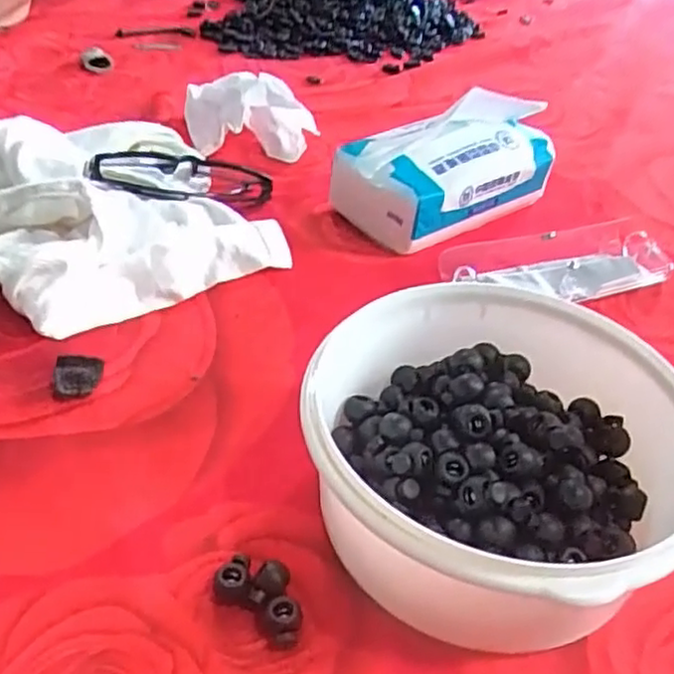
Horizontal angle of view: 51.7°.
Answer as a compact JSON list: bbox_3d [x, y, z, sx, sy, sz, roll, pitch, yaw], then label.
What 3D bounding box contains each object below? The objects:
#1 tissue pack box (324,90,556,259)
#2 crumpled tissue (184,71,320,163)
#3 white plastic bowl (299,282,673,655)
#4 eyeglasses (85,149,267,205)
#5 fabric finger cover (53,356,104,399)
[{"bbox_3d":[0.088,-0.135,0.525,0.162,0.084,0.081,-22,46,-28],"label":"tissue pack box"},{"bbox_3d":[-0.078,-0.200,0.610,0.108,0.059,0.080,-3,40,-9],"label":"crumpled tissue"},{"bbox_3d":[0.070,0.054,0.304,0.146,0.076,0.158,3,39,-2],"label":"white plastic bowl"},{"bbox_3d":[-0.108,-0.114,0.503,0.137,0.031,0.041,-2,36,-37],"label":"eyeglasses"},{"bbox_3d":[-0.138,0.021,0.370,0.024,0.009,0.028,-3,40,-8],"label":"fabric finger cover"}]

